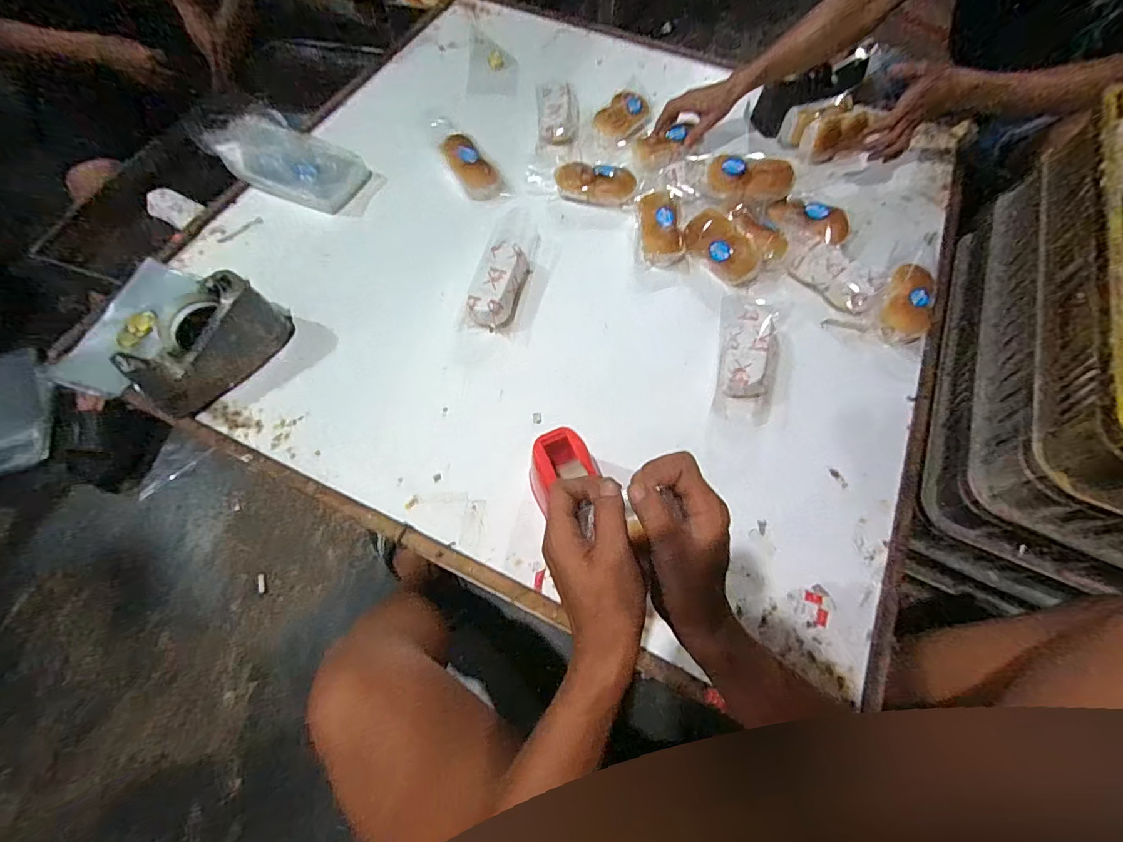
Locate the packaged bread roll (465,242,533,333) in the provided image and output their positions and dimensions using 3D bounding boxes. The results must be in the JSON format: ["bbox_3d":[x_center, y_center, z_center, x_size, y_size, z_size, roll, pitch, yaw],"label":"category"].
[{"bbox_3d":[-0.102,-0.216,0.747,0.073,0.047,0.145,13,64,6],"label":"packaged bread roll"}]

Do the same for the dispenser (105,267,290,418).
[{"bbox_3d":[-0.492,-0.108,0.671,0.071,0.111,0.219,28,67,13],"label":"dispenser"}]

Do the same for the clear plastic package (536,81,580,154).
[{"bbox_3d":[-0.007,-0.595,0.947,0.083,0.052,0.145,1,63,0],"label":"clear plastic package"}]

